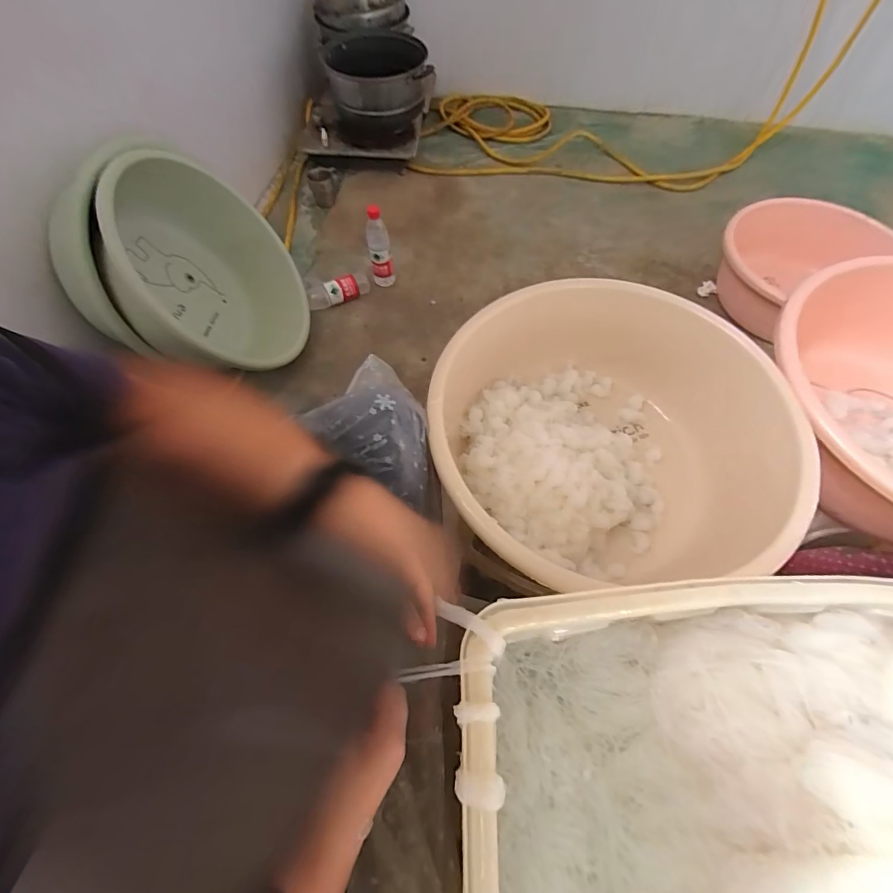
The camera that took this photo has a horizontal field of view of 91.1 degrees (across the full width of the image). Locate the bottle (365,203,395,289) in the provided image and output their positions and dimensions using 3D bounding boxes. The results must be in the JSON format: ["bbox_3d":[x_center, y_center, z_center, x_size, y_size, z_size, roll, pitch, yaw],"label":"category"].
[{"bbox_3d":[-0.183,-0.540,1.186,0.061,0.213,0.067,-12,61,-5],"label":"bottle"}]

